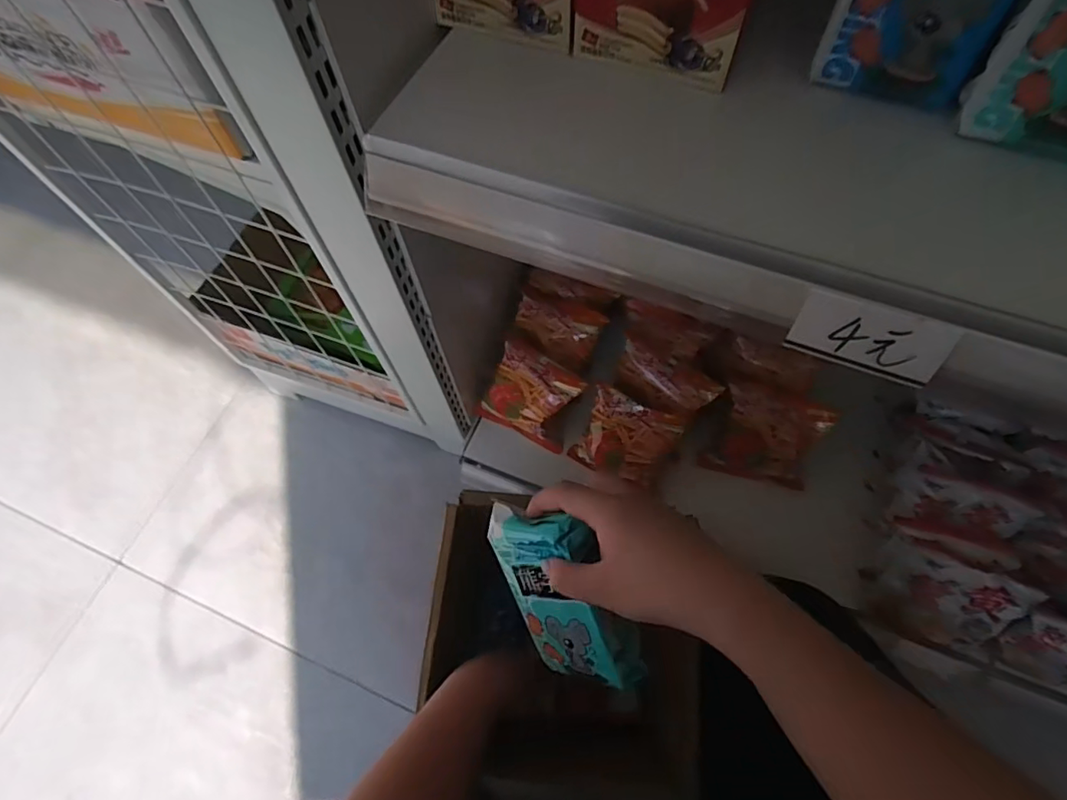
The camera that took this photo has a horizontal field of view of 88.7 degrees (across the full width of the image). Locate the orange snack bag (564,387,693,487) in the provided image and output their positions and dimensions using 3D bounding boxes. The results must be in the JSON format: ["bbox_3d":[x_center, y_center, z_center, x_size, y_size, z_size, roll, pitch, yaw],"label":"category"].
[{"bbox_3d":[0.126,0.051,0.730,0.126,0.132,0.052,29,34,15],"label":"orange snack bag"}]

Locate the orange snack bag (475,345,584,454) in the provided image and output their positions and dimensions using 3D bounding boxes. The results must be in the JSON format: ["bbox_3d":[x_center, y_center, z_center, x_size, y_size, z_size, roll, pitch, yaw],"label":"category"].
[{"bbox_3d":[-0.006,-0.005,0.768,0.127,0.131,0.042,32,33,19],"label":"orange snack bag"}]

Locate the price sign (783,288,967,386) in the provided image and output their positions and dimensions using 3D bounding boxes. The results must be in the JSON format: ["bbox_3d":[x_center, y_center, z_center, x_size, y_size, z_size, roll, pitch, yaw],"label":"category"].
[{"bbox_3d":[0.181,-0.033,0.296,0.075,0.037,0.004,20,40,12],"label":"price sign"}]

